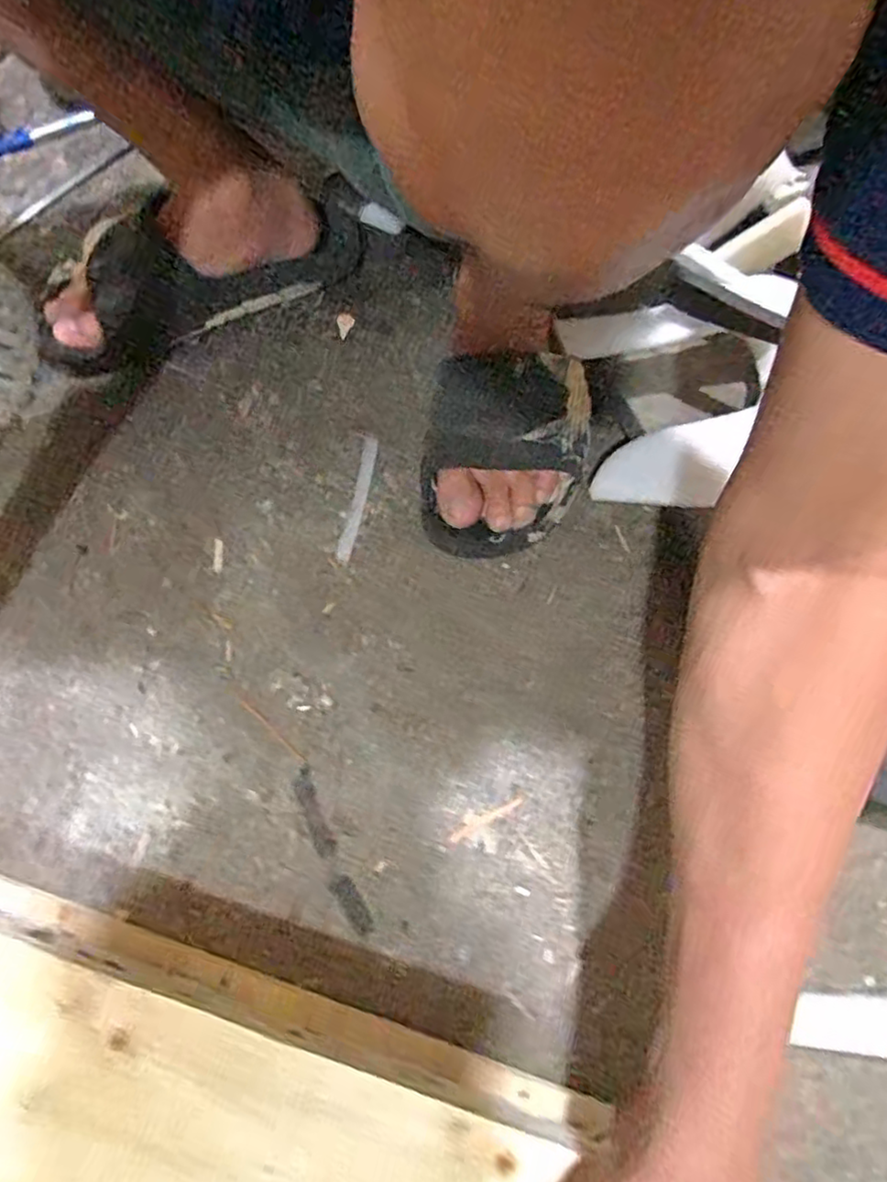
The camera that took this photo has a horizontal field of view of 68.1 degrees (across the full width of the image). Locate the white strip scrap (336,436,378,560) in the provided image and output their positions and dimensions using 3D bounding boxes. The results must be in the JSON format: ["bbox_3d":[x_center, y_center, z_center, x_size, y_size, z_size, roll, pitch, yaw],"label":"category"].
[{"bbox_3d":[-0.063,-0.070,0.483,0.011,0.004,0.103,9,68,4],"label":"white strip scrap"}]

